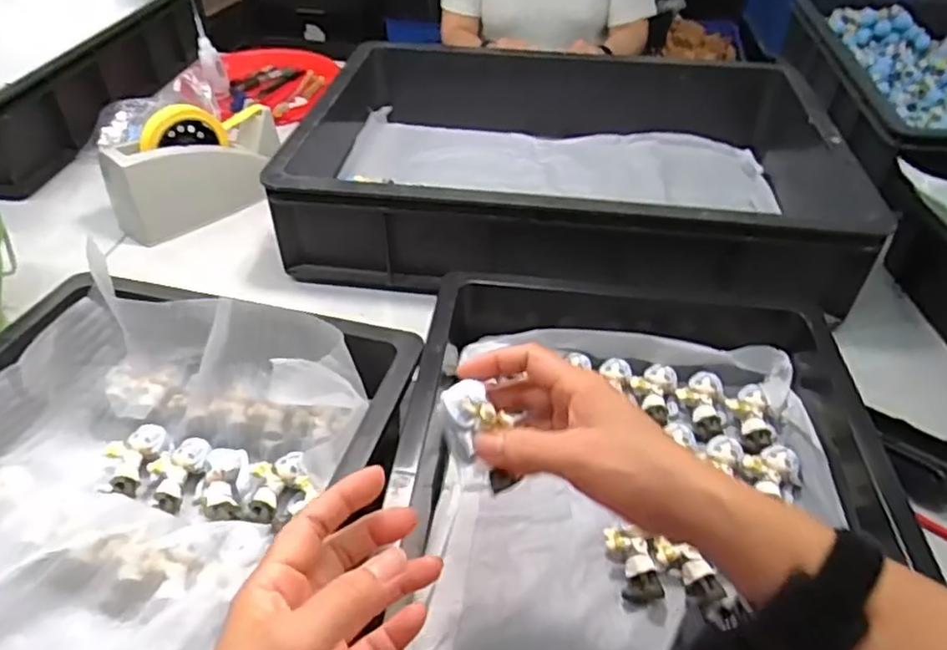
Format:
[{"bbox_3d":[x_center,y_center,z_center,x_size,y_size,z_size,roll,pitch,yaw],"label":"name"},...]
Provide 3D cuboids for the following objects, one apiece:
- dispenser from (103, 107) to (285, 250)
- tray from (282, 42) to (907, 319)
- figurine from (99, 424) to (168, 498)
[{"bbox_3d":[-0.315,-0.184,0.747,0.082,0.113,0.196,32,50,31],"label":"dispenser"},{"bbox_3d":[0.105,-0.181,0.749,0.574,0.124,0.374,6,41,6],"label":"tray"},{"bbox_3d":[-0.256,0.101,0.481,0.032,0.020,0.057,11,42,12],"label":"figurine"}]

